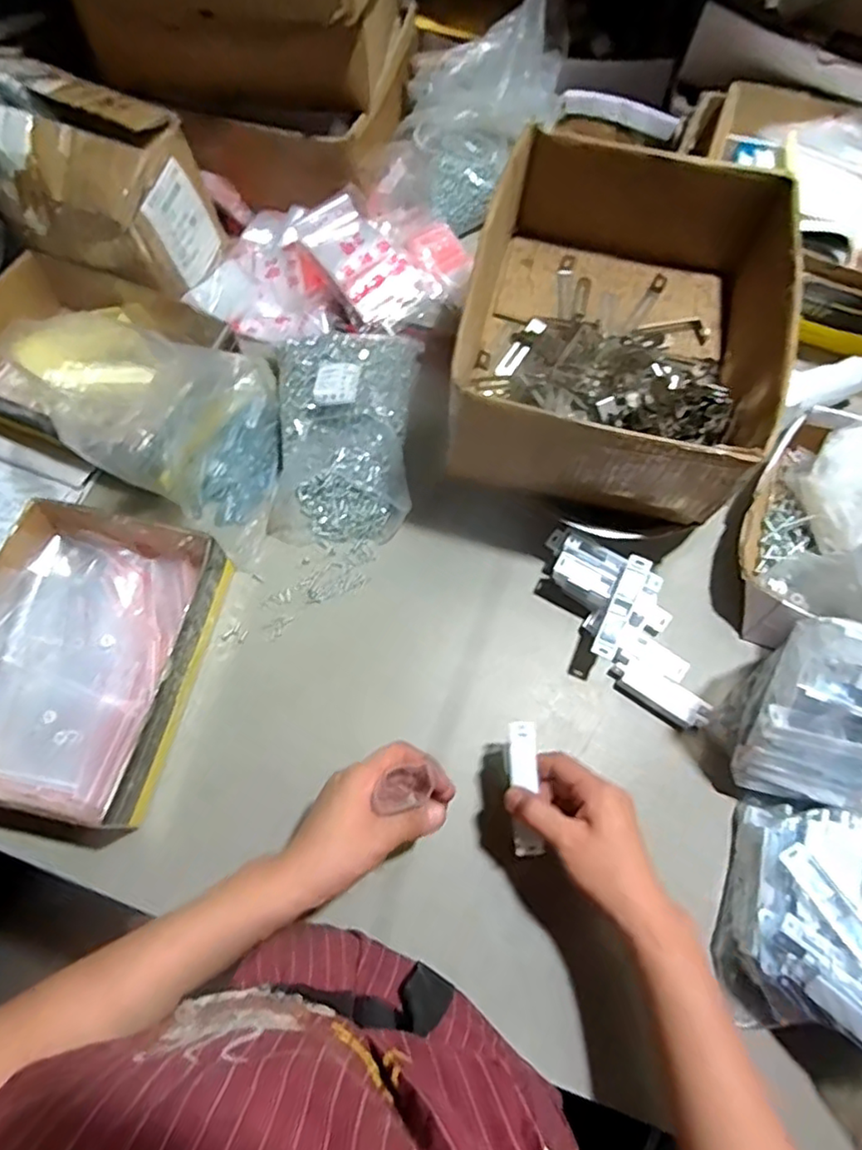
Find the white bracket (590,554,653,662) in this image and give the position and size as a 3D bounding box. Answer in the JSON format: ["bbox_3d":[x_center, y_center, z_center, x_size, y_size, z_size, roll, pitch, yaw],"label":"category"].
[{"bbox_3d":[0.169,0.029,0.564,0.021,0.012,0.094,23,86,8],"label":"white bracket"}]

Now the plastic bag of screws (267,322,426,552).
[{"bbox_3d":[-0.087,-0.152,0.638,0.141,0.070,0.221,0,69,-1],"label":"plastic bag of screws"}]

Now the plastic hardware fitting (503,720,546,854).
[{"bbox_3d":[0.072,0.166,0.499,0.025,0.013,0.100,0,68,-1],"label":"plastic hardware fitting"}]

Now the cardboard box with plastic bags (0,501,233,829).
[{"bbox_3d":[-0.302,0.070,0.558,0.184,0.070,0.259,10,69,2],"label":"cardboard box with plastic bags"}]

